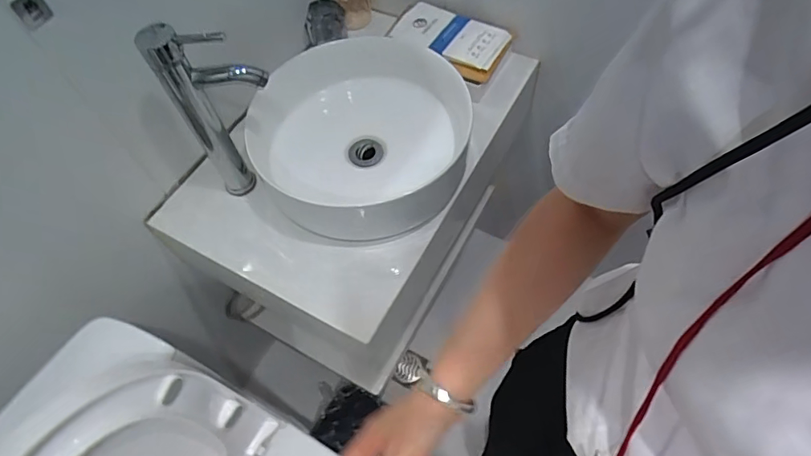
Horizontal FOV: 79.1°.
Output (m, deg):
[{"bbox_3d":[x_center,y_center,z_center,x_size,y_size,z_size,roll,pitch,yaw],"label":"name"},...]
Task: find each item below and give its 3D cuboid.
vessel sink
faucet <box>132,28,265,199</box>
[{"bbox_3d":[-0.071,-0.166,0.829,0.346,0.161,0.369,-4,59,1],"label":"vessel sink"},{"bbox_3d":[-0.255,-0.155,0.728,0.127,0.310,0.051,-3,59,1],"label":"faucet"}]

